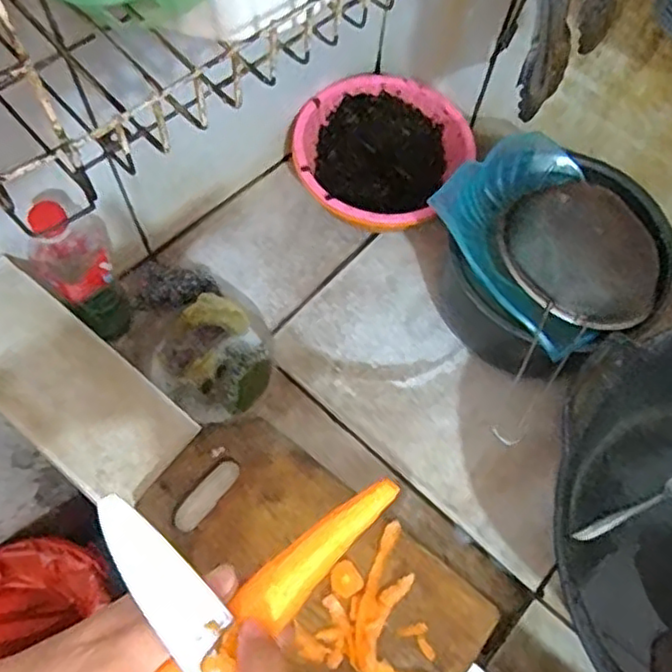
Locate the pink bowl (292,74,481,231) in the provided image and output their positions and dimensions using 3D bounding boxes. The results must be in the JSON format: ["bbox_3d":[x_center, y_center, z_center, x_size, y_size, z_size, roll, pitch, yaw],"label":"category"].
[{"bbox_3d":[0.048,-0.220,0.833,0.191,0.090,0.218,33,68,11],"label":"pink bowl"}]

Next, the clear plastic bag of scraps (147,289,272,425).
[{"bbox_3d":[-0.135,0.027,0.720,0.122,0.064,0.126,39,69,14],"label":"clear plastic bag of scraps"}]

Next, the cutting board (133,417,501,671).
[{"bbox_3d":[-0.018,0.180,0.516,0.275,0.024,0.131,40,69,14],"label":"cutting board"}]

